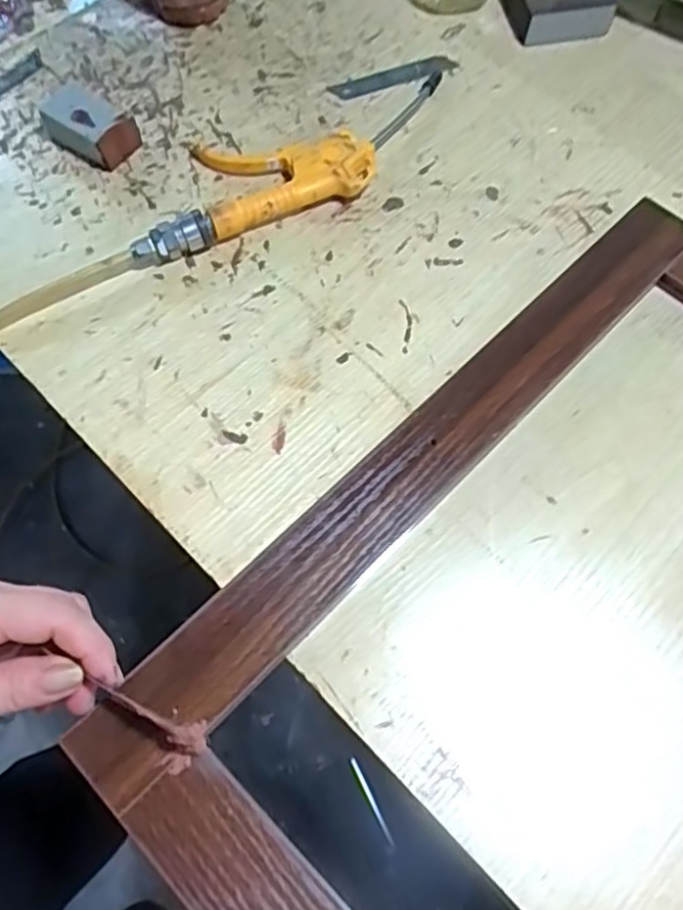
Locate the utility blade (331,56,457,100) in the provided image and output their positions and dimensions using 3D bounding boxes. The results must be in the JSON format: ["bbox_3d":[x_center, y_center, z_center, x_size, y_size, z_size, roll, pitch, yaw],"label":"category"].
[{"bbox_3d":[0.041,-0.286,0.535,0.100,0.004,0.021,-20,67,-9],"label":"utility blade"}]

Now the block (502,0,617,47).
[{"bbox_3d":[0.169,-0.354,0.547,0.072,0.029,0.067,-8,66,-4],"label":"block"}]

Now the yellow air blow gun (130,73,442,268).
[{"bbox_3d":[-0.030,-0.202,0.480,0.248,0.024,0.082,-23,68,-11],"label":"yellow air blow gun"}]

